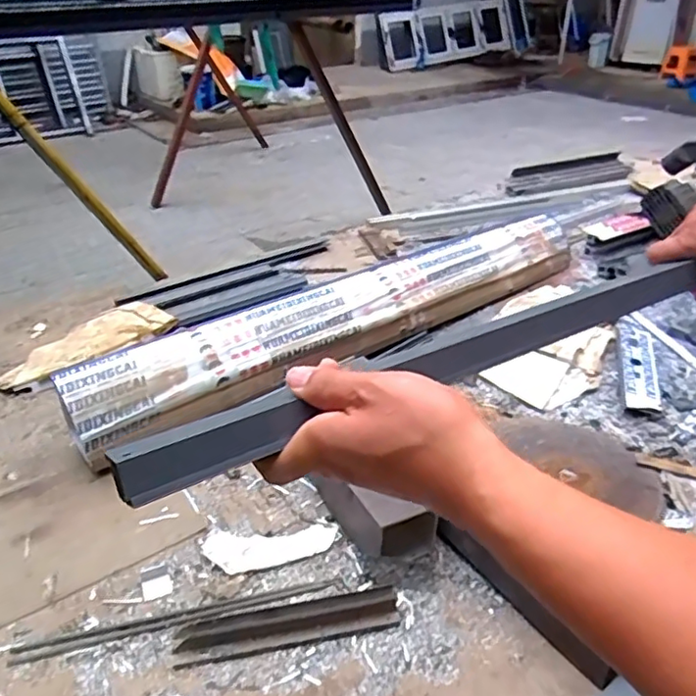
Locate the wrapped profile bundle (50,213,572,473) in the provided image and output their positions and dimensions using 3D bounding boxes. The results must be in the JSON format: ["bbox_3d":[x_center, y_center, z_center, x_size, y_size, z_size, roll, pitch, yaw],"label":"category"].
[{"bbox_3d":[0.046,-0.078,1.072,1.044,0.105,0.112,-23,39,-31],"label":"wrapped profile bundle"}]

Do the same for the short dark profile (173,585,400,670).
[{"bbox_3d":[-0.063,0.289,0.641,0.233,0.022,0.041,-7,33,-11],"label":"short dark profile"}]

